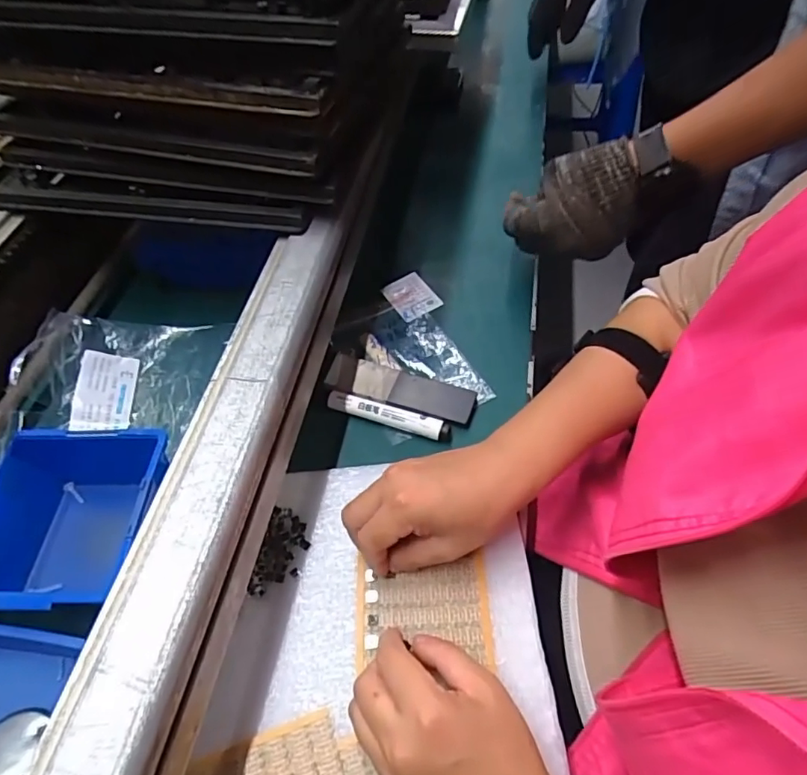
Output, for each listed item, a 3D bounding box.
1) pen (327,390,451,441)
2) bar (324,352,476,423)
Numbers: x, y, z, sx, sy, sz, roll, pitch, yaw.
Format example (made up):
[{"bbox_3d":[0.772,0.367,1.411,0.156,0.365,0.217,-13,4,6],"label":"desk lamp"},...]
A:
[{"bbox_3d":[-0.012,0.020,0.431,0.103,0.012,0.018,17,58,16],"label":"pen"},{"bbox_3d":[-0.004,-0.001,0.450,0.125,0.007,0.036,15,57,15],"label":"bar"}]

